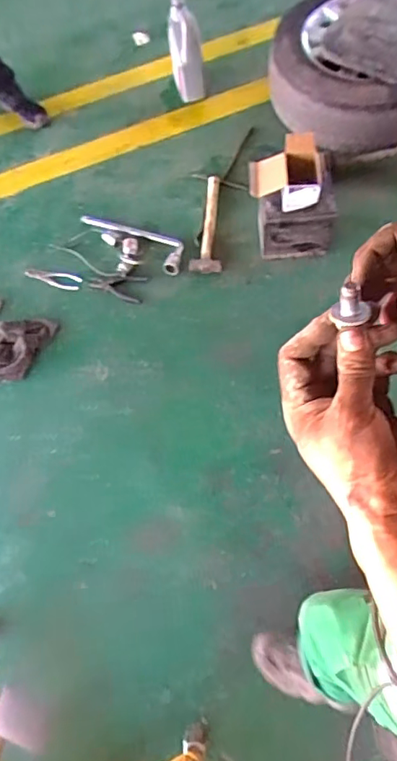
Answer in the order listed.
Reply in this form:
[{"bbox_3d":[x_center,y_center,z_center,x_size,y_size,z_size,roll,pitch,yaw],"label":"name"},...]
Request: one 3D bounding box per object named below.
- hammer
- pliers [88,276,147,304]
[{"bbox_3d":[0.030,-0.557,1.815,0.108,0.049,0.426,0,66,5],"label":"hammer"},{"bbox_3d":[-0.269,-0.305,1.710,0.185,0.022,0.087,3,64,5],"label":"pliers"}]

